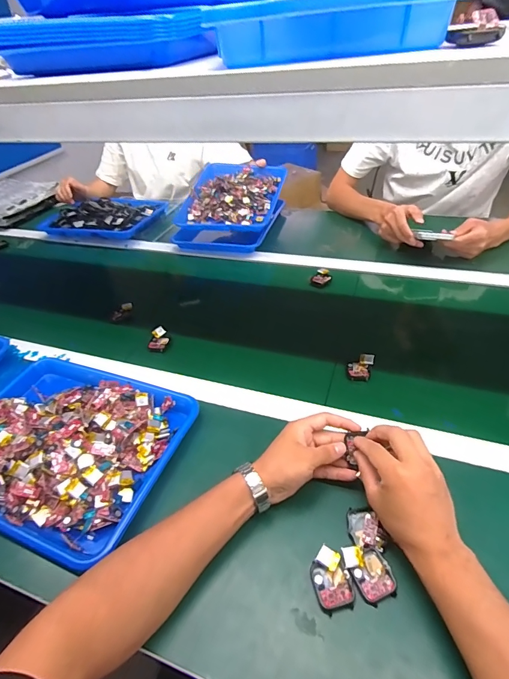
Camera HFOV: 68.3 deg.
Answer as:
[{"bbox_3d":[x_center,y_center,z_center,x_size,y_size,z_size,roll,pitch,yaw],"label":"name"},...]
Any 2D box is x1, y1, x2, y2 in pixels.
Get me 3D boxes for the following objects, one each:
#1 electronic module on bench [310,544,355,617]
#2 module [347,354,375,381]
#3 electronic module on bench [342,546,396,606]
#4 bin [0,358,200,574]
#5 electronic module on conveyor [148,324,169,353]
[{"bbox_3d":[0.080,0.248,0.391,0.037,0.016,0.055,-12,41,-6],"label":"electronic module on bench"},{"bbox_3d":[0.173,0.045,0.615,0.037,0.017,0.049,13,45,22],"label":"module"},{"bbox_3d":[0.121,0.240,0.390,0.038,0.013,0.055,-24,44,-18],"label":"electronic module on bench"},{"bbox_3d":[-0.265,0.140,0.524,0.318,0.049,0.247,12,45,20],"label":"bin"},{"bbox_3d":[-0.181,-0.002,0.715,0.031,0.018,0.058,-2,41,6],"label":"electronic module on conveyor"}]

